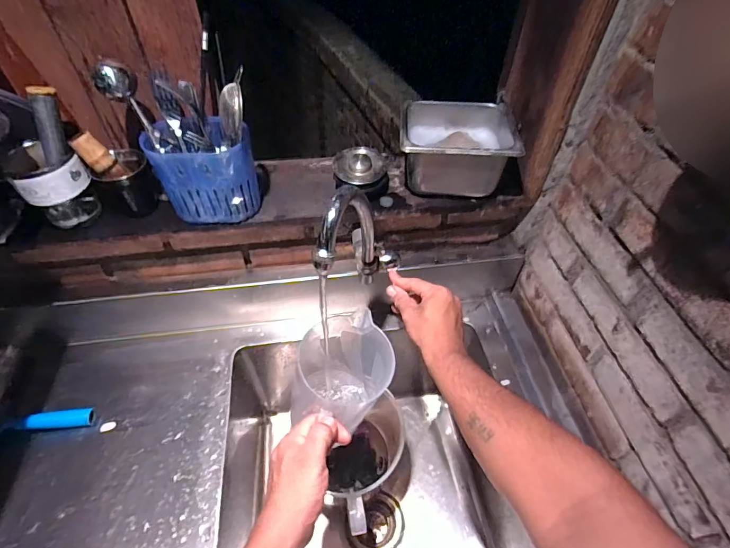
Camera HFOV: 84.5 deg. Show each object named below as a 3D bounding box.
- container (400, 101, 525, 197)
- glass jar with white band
[{"bbox_3d":[0.142,-0.215,0.656,0.166,0.091,0.200,2,48,1],"label":"container"},{"bbox_3d":[-0.429,-0.122,0.563,0.078,0.105,0.080,1,48,-1],"label":"glass jar with white band"}]

